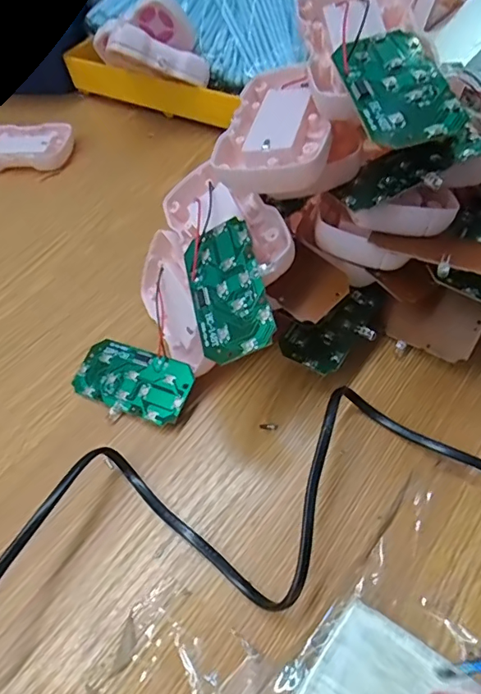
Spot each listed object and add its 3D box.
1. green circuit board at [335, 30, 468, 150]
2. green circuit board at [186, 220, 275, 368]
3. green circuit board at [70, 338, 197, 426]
[{"bbox_3d":[0.064,-0.108,0.202,0.037,0.012,0.072,-10,53,-3],"label":"green circuit board"},{"bbox_3d":[-0.007,-0.029,0.239,0.037,0.004,0.073,-24,63,19],"label":"green circuit board"},{"bbox_3d":[-0.063,0.020,0.283,0.072,0.004,0.040,16,71,23],"label":"green circuit board"}]

